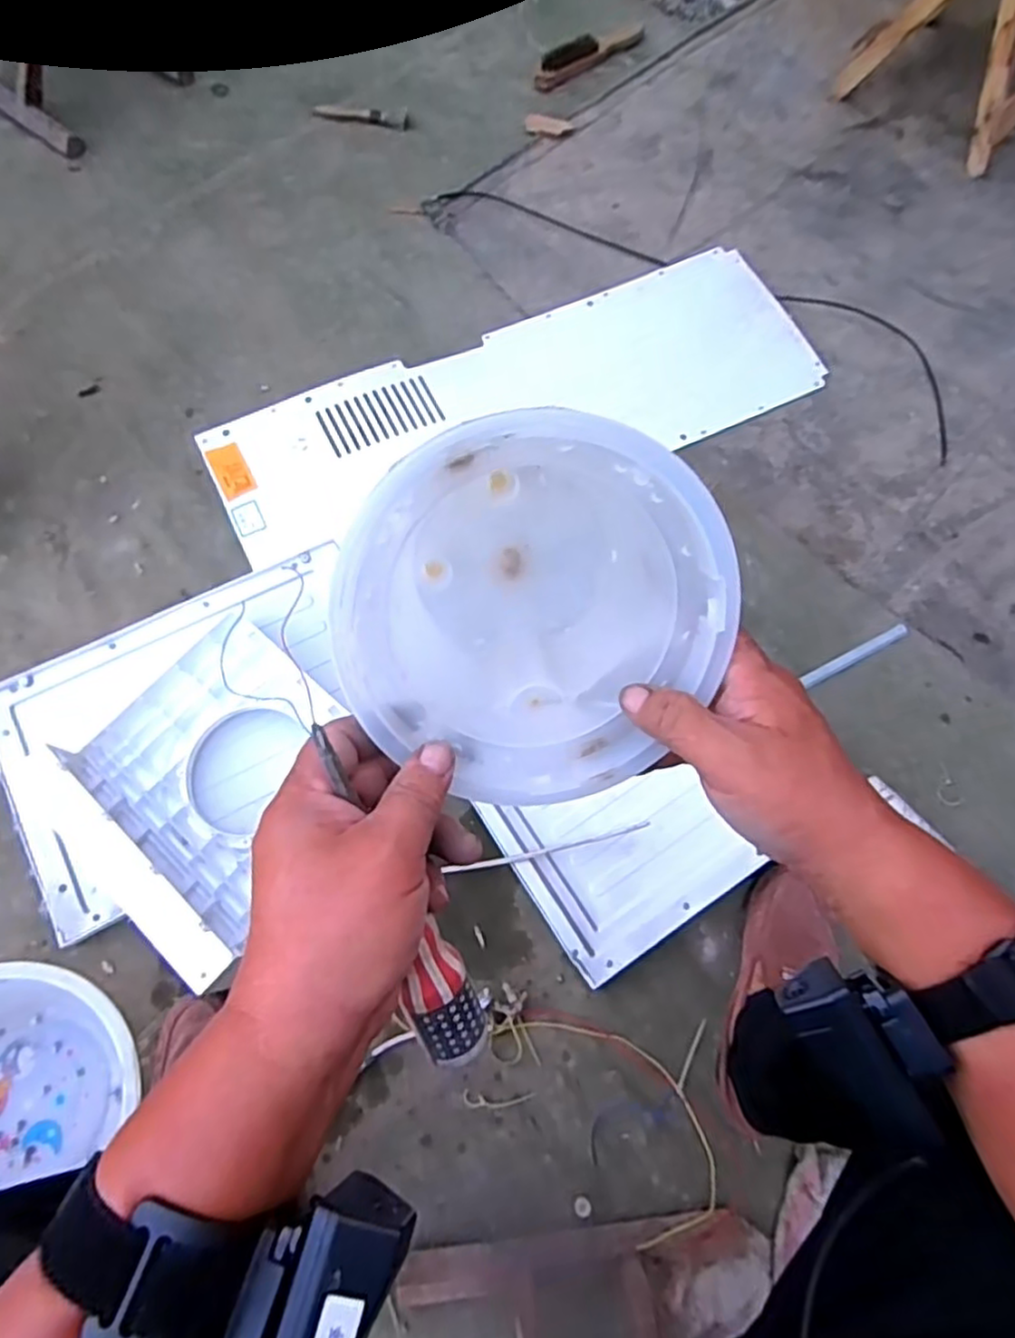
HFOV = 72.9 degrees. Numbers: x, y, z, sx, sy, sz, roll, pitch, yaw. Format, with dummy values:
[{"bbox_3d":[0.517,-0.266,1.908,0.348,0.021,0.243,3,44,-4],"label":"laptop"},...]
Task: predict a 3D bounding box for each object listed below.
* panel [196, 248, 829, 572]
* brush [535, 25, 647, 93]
[{"bbox_3d":[0.024,-0.369,0.932,0.839,0.027,0.270,-23,74,-9],"label":"panel"},{"bbox_3d":[0.142,-1.048,1.158,0.249,0.044,0.034,-37,77,-13],"label":"brush"}]

